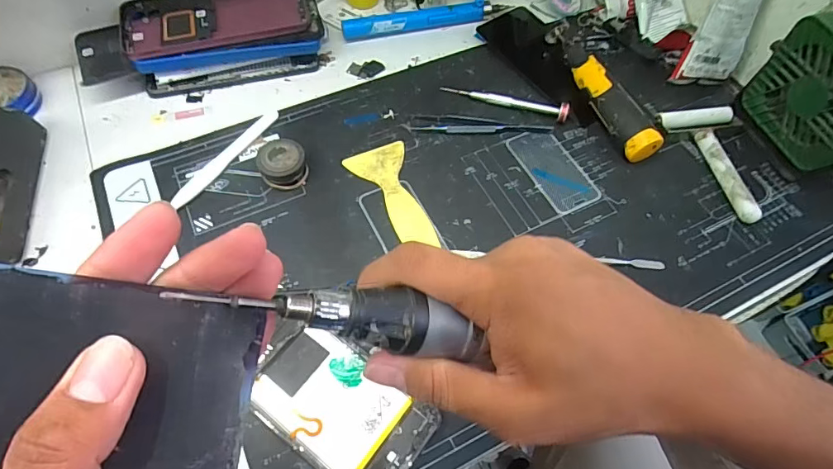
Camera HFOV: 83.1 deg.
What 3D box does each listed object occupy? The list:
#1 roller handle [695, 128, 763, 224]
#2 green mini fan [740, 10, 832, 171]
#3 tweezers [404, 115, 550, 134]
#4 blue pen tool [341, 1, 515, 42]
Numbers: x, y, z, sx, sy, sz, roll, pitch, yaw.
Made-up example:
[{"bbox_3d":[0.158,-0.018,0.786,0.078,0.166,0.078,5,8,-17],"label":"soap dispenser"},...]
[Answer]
[{"bbox_3d":[0.269,-0.052,0.407,0.013,0.019,0.093,-8,62,-6],"label":"roller handle"},{"bbox_3d":[0.334,-0.110,0.386,0.039,0.110,0.106,-14,62,-9],"label":"green mini fan"},{"bbox_3d":[0.058,-0.102,0.438,0.133,0.006,0.022,3,61,0],"label":"tweezers"},{"bbox_3d":[0.010,-0.230,0.503,0.176,0.018,0.022,-12,62,-8],"label":"blue pen tool"}]

